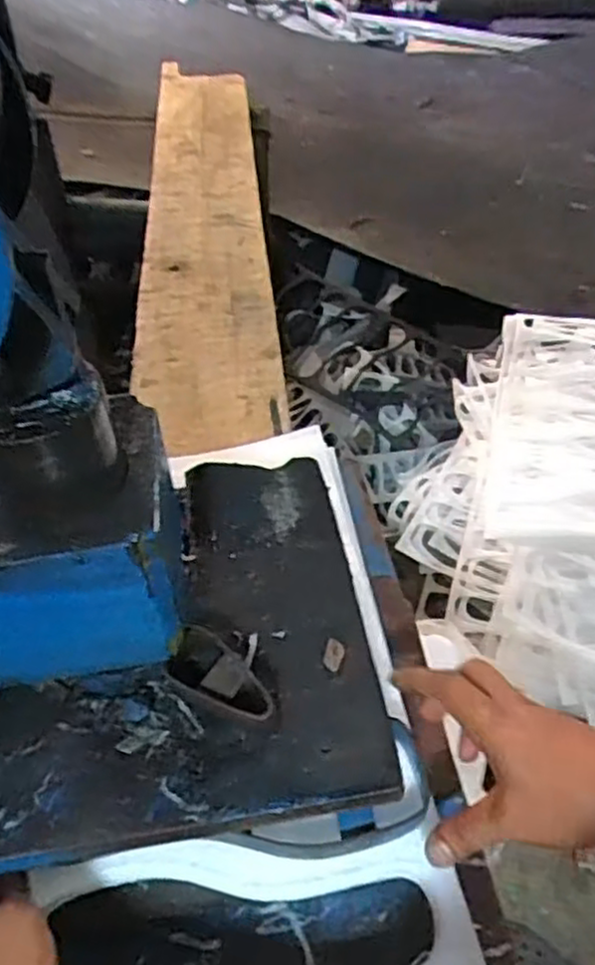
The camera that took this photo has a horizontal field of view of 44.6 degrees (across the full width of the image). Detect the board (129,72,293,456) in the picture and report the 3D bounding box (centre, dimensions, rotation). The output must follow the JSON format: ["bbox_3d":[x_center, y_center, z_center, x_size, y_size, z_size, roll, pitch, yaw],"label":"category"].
[{"bbox_3d":[-0.150,-0.457,1.170,0.180,0.030,1.193,-7,47,-1],"label":"board"}]

